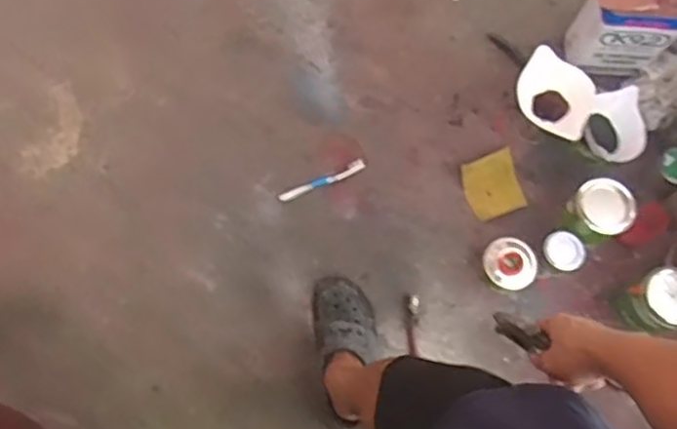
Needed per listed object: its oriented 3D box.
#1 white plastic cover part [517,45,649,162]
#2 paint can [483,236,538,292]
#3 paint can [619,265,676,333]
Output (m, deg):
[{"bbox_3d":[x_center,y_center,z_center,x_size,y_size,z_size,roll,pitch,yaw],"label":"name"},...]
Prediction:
[{"bbox_3d":[0.493,-0.199,1.348,0.293,0.105,0.166,19,75,-23],"label":"white plastic cover part"},{"bbox_3d":[0.335,0.097,1.329,0.104,0.058,0.106,-4,75,-1],"label":"paint can"},{"bbox_3d":[0.604,0.162,1.275,0.110,0.119,0.107,0,75,0],"label":"paint can"}]

